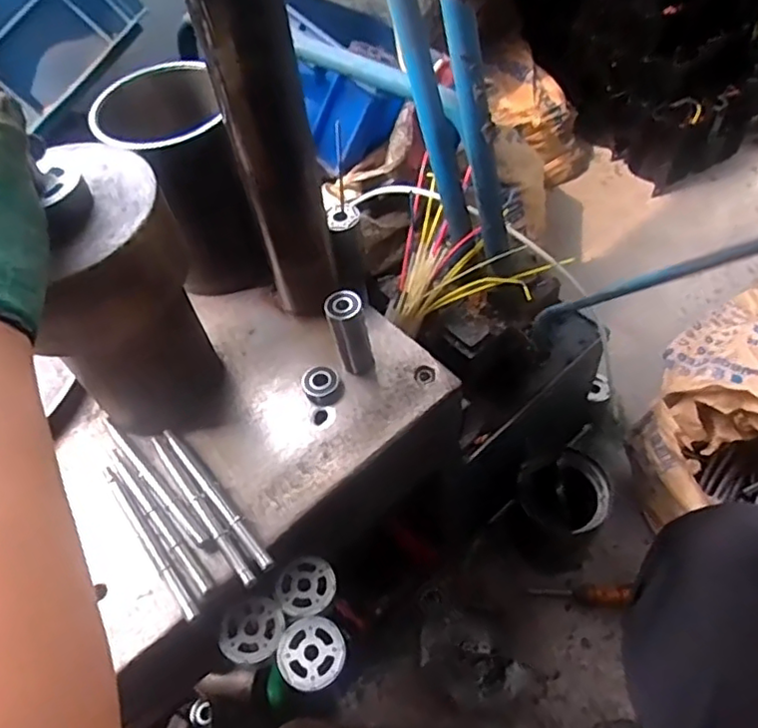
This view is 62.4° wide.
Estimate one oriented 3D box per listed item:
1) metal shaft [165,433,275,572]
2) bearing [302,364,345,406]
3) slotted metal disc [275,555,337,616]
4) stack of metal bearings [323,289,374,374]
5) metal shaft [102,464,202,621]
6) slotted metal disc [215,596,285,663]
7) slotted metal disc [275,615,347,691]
[{"bbox_3d":[-0.137,0.110,0.522,0.012,0.010,0.161,-37,59,-20],"label":"metal shaft"},{"bbox_3d":[-0.054,0.017,0.582,0.034,0.015,0.038,-28,56,-14],"label":"bearing"},{"bbox_3d":[-0.060,0.187,0.524,0.049,0.011,0.048,-3,54,4],"label":"slotted metal disc"},{"bbox_3d":[-0.027,-0.027,0.567,0.031,0.080,0.035,-15,54,-5],"label":"stack of metal bearings"},{"bbox_3d":[-0.187,0.139,0.501,0.011,0.007,0.161,-36,58,-19],"label":"metal shaft"},{"bbox_3d":[-0.102,0.214,0.503,0.053,0.008,0.048,-8,54,0],"label":"slotted metal disc"},{"bbox_3d":[-0.053,0.225,0.489,0.053,0.005,0.052,-3,54,4],"label":"slotted metal disc"}]

